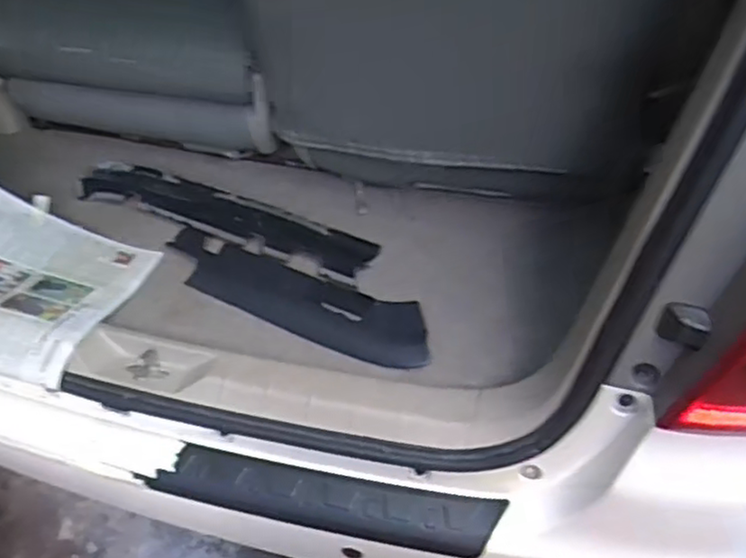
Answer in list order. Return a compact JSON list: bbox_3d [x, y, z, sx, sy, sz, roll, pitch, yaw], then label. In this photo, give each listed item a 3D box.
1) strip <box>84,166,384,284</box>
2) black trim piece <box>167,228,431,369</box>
[{"bbox_3d":[-0.253,-0.106,1.121,0.546,0.015,0.102,20,49,20],"label":"strip"},{"bbox_3d":[-0.122,0.019,0.977,0.447,0.034,0.112,21,49,22],"label":"black trim piece"}]

